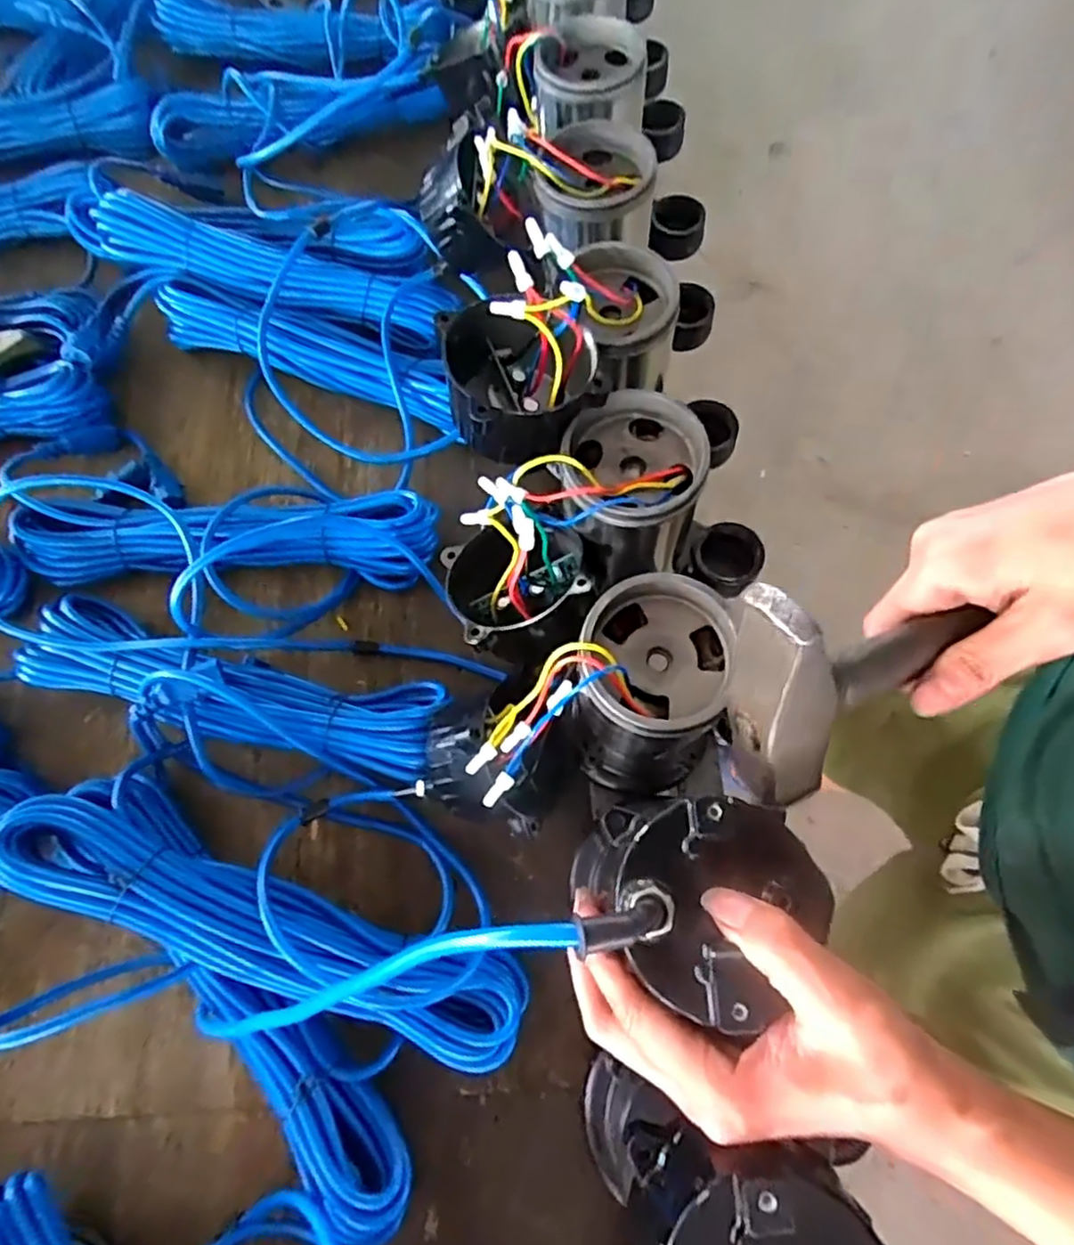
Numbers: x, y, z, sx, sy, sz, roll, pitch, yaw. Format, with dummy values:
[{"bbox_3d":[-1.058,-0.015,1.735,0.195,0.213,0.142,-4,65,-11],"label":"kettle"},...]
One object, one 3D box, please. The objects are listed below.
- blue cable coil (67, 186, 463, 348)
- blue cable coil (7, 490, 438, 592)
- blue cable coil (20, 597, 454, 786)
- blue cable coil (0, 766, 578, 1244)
[{"bbox_3d":[-0.269,-0.342,0.639,0.383,0.050,0.071,16,70,6],"label":"blue cable coil"},{"bbox_3d":[-0.258,-0.065,0.568,0.347,0.053,0.091,0,69,1],"label":"blue cable coil"},{"bbox_3d":[-0.232,0.047,0.513,0.333,0.073,0.084,13,70,5],"label":"blue cable coil"},{"bbox_3d":[-0.180,0.222,0.434,0.343,0.111,0.202,21,71,8],"label":"blue cable coil"}]

